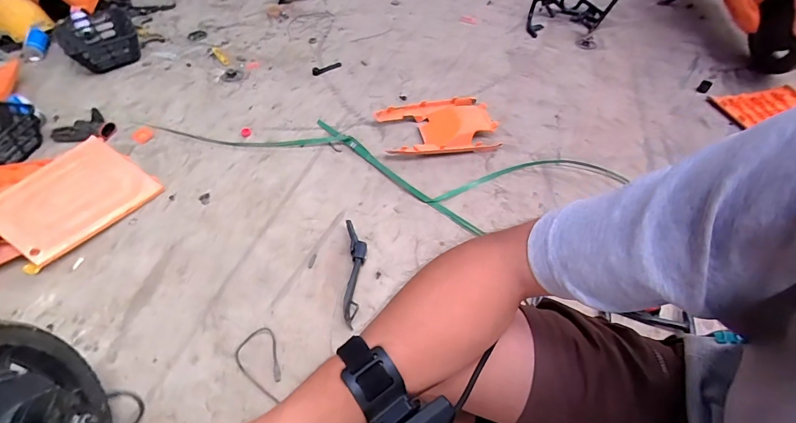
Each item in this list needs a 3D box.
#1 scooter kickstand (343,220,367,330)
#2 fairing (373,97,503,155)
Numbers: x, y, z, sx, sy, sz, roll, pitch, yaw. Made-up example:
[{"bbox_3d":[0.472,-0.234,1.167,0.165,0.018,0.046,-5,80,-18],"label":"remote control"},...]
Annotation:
[{"bbox_3d":[-0.101,0.138,0.884,0.051,0.048,0.270,-3,51,-1],"label":"scooter kickstand"},{"bbox_3d":[0.131,-0.283,1.213,0.372,0.047,0.278,-10,52,-6],"label":"fairing"}]

